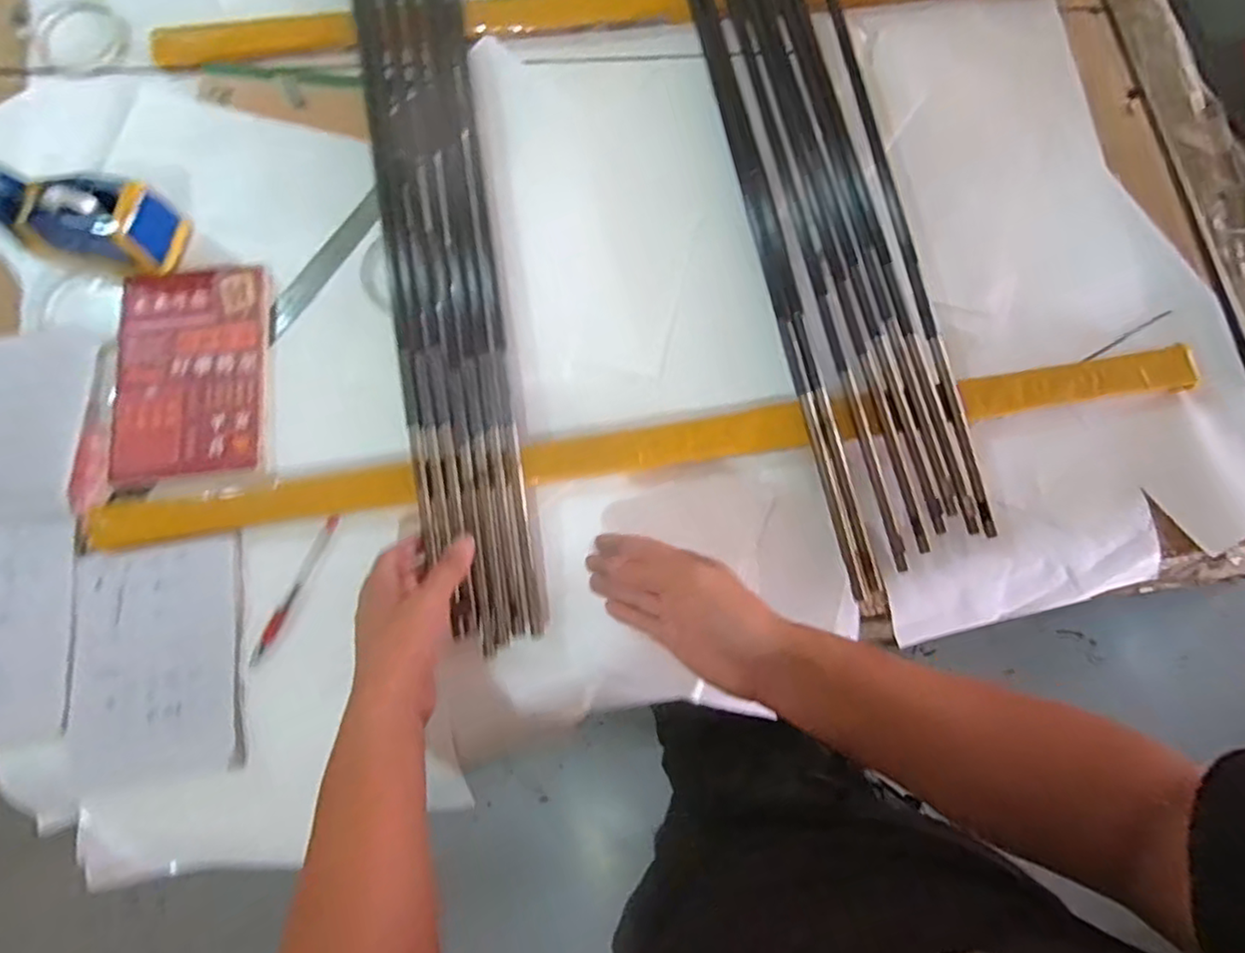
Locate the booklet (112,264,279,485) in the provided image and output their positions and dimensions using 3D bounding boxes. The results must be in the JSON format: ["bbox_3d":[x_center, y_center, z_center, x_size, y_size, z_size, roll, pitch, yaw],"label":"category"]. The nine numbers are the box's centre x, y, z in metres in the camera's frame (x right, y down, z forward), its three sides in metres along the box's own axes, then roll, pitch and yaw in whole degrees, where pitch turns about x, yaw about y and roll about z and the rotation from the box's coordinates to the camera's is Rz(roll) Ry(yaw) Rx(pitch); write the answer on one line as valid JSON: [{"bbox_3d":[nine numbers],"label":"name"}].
[{"bbox_3d":[-0.396,-0.099,0.598,0.143,0.005,0.201,-6,75,0],"label":"booklet"}]

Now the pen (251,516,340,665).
[{"bbox_3d":[-0.281,0.094,0.557,0.010,0.008,0.134,21,77,6],"label":"pen"}]

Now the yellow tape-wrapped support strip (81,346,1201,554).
[{"bbox_3d":[0.018,-0.028,0.563,0.957,0.021,0.048,-8,76,-1],"label":"yellow tape-wrapped support strip"}]

